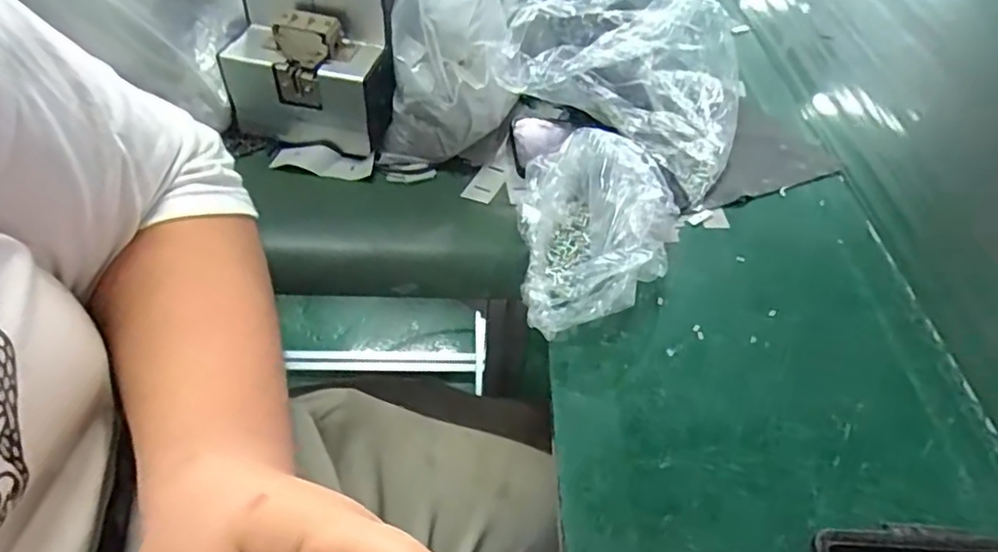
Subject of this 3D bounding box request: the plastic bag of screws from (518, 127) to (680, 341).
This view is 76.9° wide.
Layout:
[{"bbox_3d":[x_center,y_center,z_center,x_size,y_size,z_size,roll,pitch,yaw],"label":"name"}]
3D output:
[{"bbox_3d":[0.067,-0.031,0.460,0.117,0.070,0.149,16,48,8],"label":"plastic bag of screws"}]

